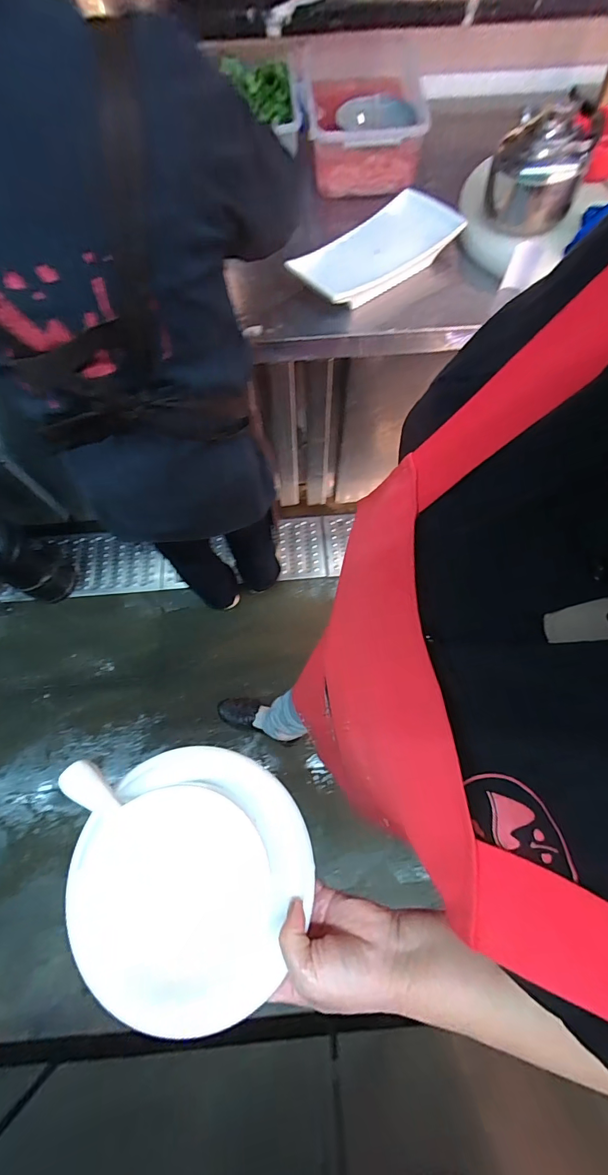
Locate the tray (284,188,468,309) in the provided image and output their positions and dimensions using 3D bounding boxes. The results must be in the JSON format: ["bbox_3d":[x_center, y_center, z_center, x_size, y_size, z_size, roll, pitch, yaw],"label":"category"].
[{"bbox_3d":[0.145,-0.667,0.830,0.359,0.065,0.138,-37,72,-12],"label":"tray"}]

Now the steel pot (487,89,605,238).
[{"bbox_3d":[0.444,-0.793,0.783,0.154,0.145,0.158,22,71,10],"label":"steel pot"}]

